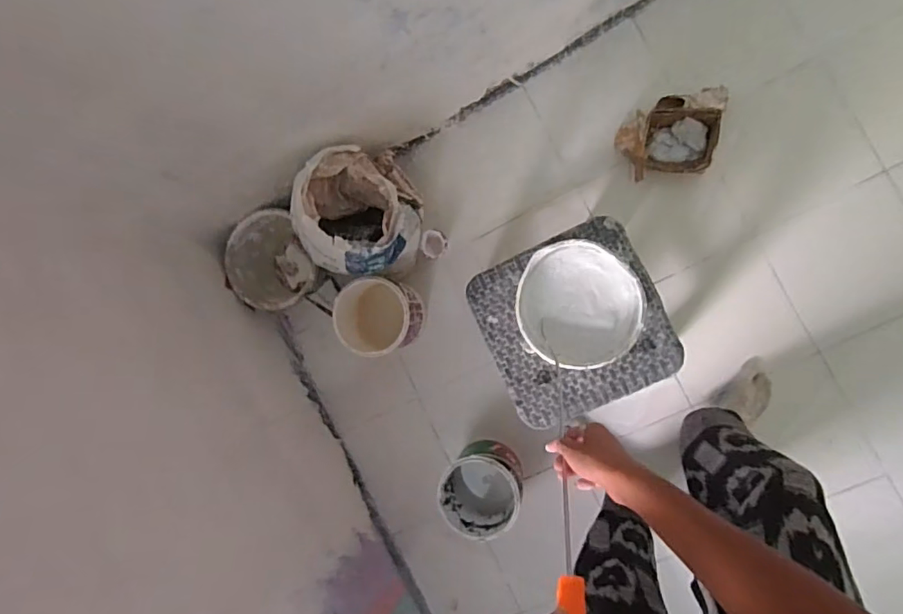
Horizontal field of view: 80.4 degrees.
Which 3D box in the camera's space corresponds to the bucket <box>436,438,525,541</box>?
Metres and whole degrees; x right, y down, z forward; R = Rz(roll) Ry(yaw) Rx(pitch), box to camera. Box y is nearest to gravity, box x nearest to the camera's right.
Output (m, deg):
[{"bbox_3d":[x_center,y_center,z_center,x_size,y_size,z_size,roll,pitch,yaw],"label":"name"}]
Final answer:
[{"bbox_3d":[0.078,0.424,1.285,0.178,0.188,0.184,0,90,12],"label":"bucket"}]

